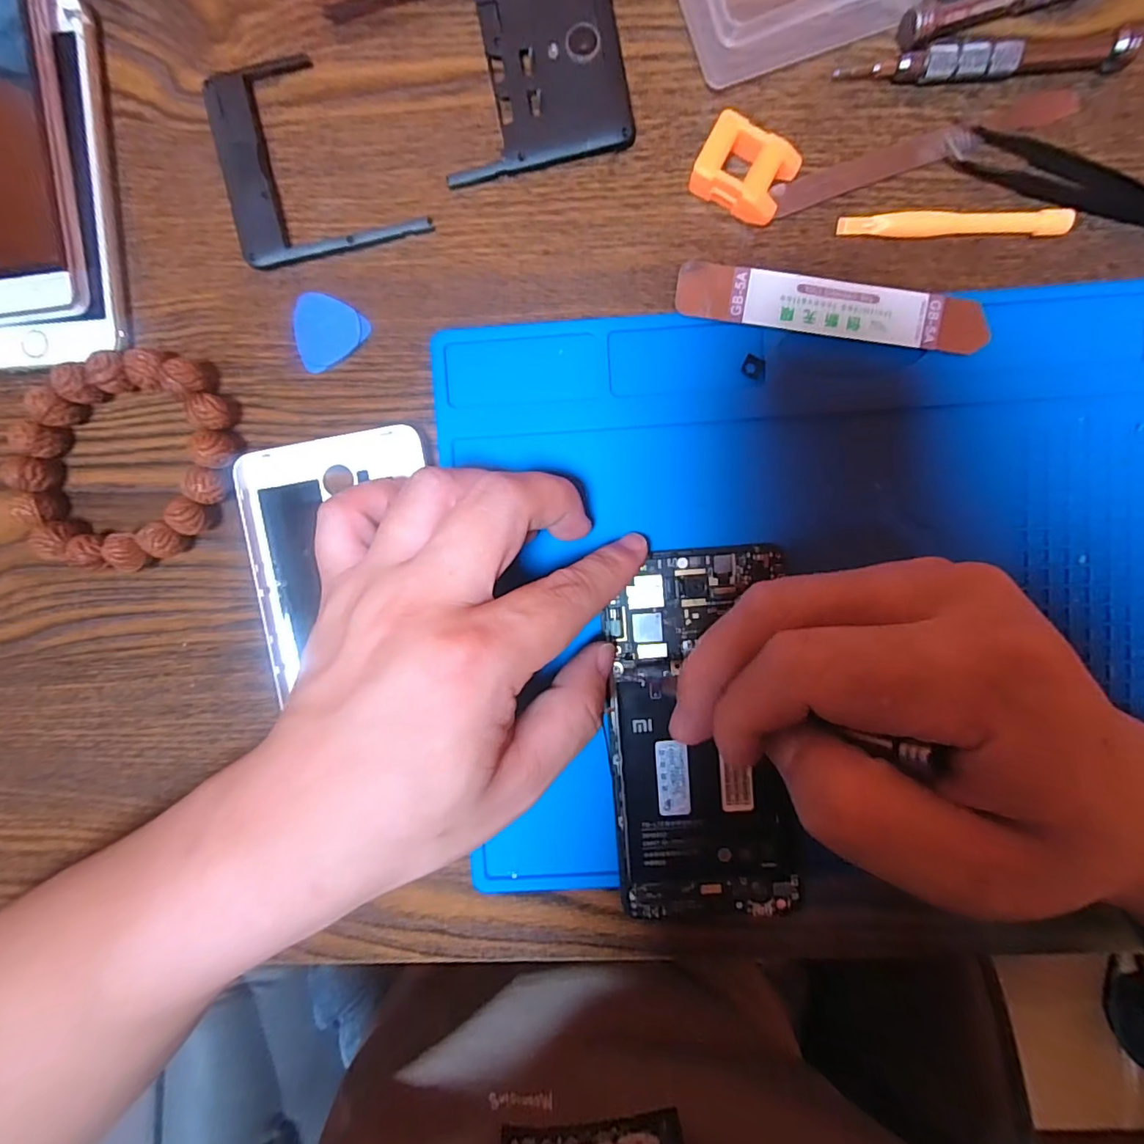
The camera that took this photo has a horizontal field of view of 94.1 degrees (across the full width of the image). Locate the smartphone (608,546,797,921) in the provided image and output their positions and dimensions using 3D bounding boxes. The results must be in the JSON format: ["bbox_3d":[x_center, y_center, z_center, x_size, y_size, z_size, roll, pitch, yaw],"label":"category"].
[{"bbox_3d":[0.050,0.066,0.212,0.069,0.005,0.148,-5,94,2],"label":"smartphone"}]

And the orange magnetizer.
[{"bbox_3d":[0.064,-0.148,0.199,0.034,0.013,0.025,29,94,-1],"label":"orange magnetizer"}]

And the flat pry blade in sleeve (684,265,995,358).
[{"bbox_3d":[0.099,-0.101,0.202,0.116,0.004,0.020,8,95,0],"label":"flat pry blade in sleeve"}]

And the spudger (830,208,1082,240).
[{"bbox_3d":[0.143,-0.131,0.201,0.083,0.007,0.009,0,94,1],"label":"spudger"}]

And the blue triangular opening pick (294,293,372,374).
[{"bbox_3d":[-0.097,-0.097,0.210,0.029,0.004,0.027,-29,93,3],"label":"blue triangular opening pick"}]

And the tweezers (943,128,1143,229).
[{"bbox_3d":[0.196,-0.144,0.200,0.111,0.005,0.018,21,94,0],"label":"tweezers"}]

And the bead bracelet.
[{"bbox_3d":[-0.174,-0.042,0.210,0.084,0.016,0.078,0,94,1],"label":"bead bracelet"}]

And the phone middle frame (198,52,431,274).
[{"bbox_3d":[-0.099,-0.161,0.204,0.072,0.006,0.073,-12,93,2],"label":"phone middle frame"}]

